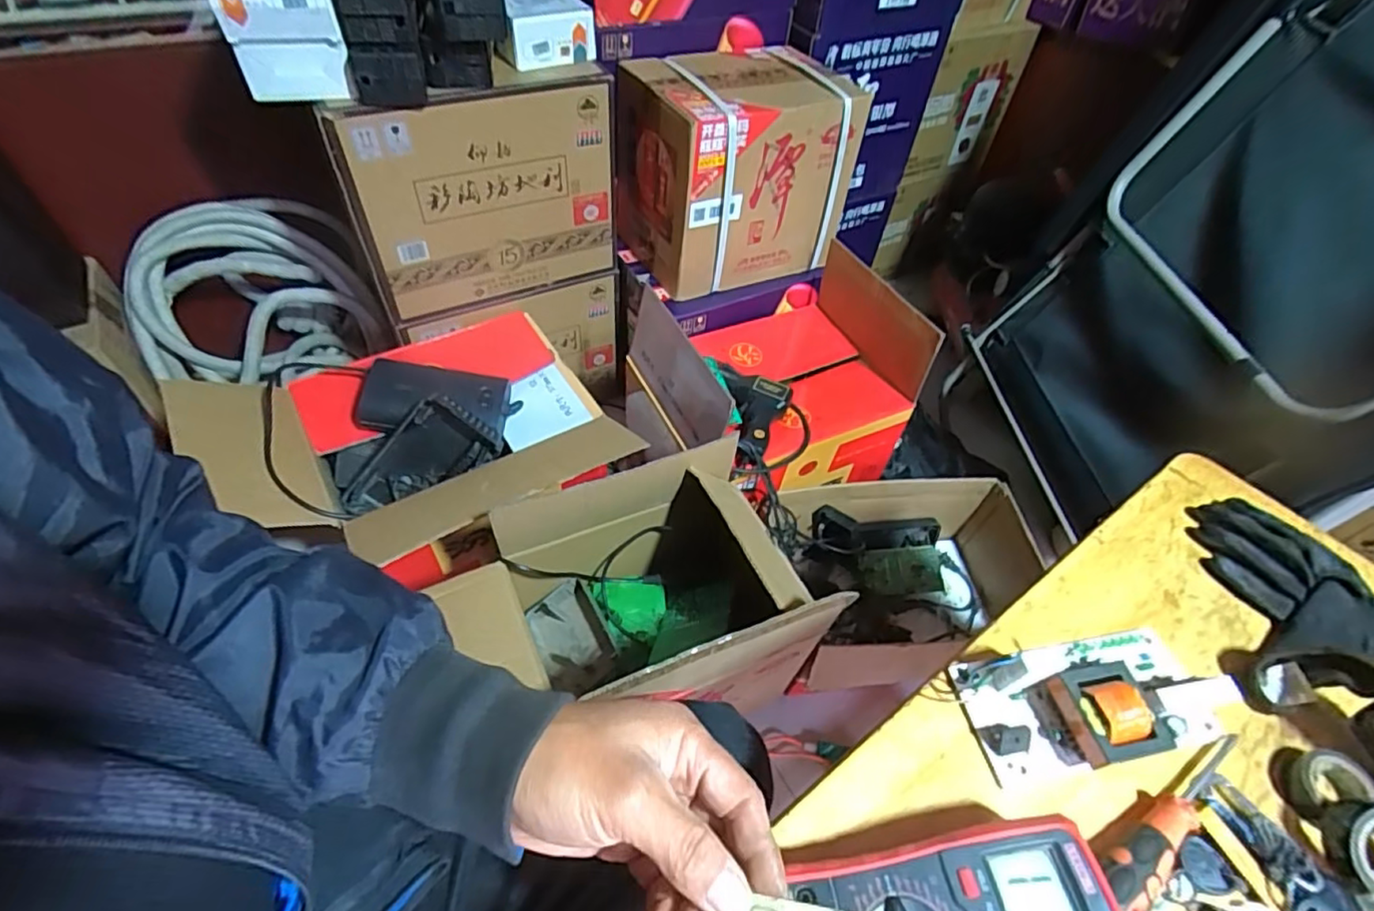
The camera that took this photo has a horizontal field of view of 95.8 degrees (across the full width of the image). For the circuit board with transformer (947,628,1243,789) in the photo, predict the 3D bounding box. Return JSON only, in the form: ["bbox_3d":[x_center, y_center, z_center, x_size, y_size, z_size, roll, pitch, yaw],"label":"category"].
[{"bbox_3d":[0.267,0.154,0.399,0.168,0.035,0.084,-6,51,-10],"label":"circuit board with transformer"}]

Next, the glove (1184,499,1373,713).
[{"bbox_3d":[0.481,0.107,0.457,0.147,0.054,0.176,12,51,5],"label":"glove"}]

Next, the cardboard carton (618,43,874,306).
[{"bbox_3d":[0.075,-0.467,1.041,0.351,0.296,0.212,-18,54,-19],"label":"cardboard carton"}]

